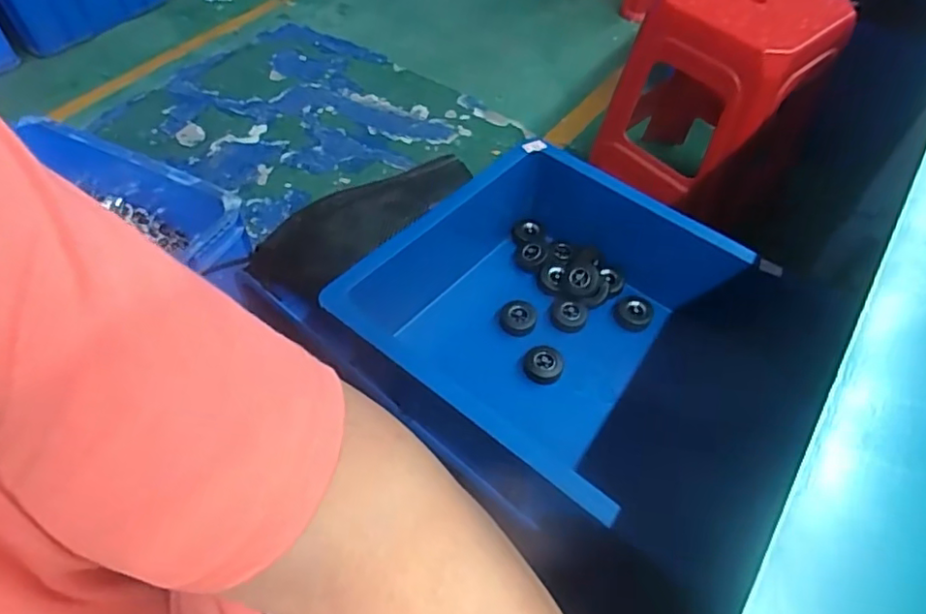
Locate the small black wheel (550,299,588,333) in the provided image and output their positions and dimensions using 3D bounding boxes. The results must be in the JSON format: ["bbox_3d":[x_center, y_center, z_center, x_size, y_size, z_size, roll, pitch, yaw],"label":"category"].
[{"bbox_3d":[0.109,0.008,0.617,0.038,0.015,0.032,23,56,16],"label":"small black wheel"}]

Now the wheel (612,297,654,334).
[{"bbox_3d":[0.178,0.008,0.623,0.039,0.014,0.037,0,53,0],"label":"wheel"}]

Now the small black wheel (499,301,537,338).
[{"bbox_3d":[0.057,0.012,0.615,0.036,0.016,0.038,0,53,0],"label":"small black wheel"}]

